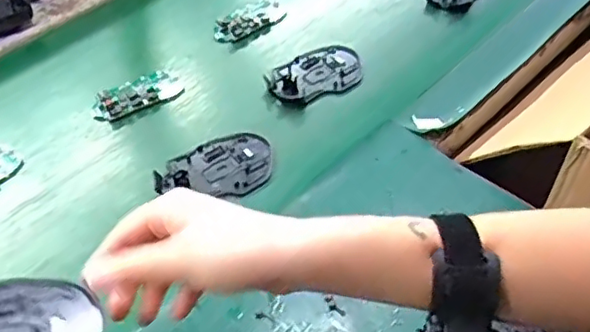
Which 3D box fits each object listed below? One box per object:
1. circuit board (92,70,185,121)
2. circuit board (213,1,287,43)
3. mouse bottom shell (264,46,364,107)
[{"bbox_3d":[-0.169,-0.076,0.663,0.096,0.011,0.053,-31,53,-25],"label":"circuit board"},{"bbox_3d":[-0.056,-0.176,0.756,0.087,0.022,0.038,-30,52,-24],"label":"circuit board"},{"bbox_3d":[0.022,-0.104,0.687,0.108,0.014,0.075,-18,48,-15],"label":"mouse bottom shell"}]

